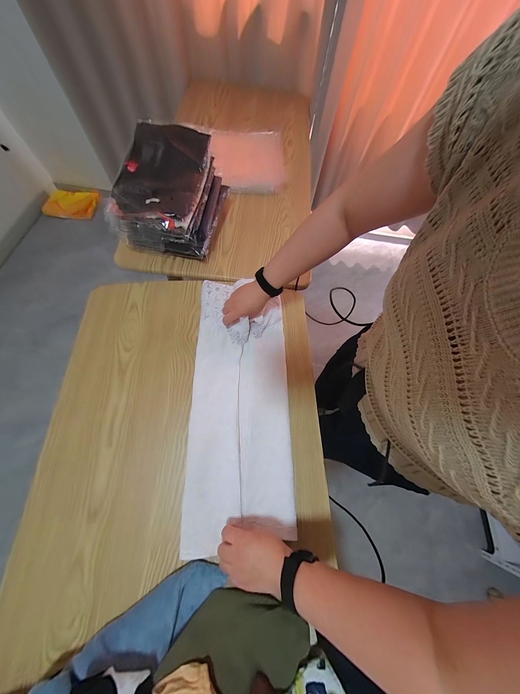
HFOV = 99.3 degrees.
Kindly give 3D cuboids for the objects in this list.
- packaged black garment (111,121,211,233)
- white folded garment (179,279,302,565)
[{"bbox_3d":[-0.243,-0.430,0.540,0.190,0.033,0.263,13,82,-3],"label":"packaged black garment"},{"bbox_3d":[-0.044,0.099,0.511,0.217,0.037,0.566,-1,69,-4],"label":"white folded garment"}]

